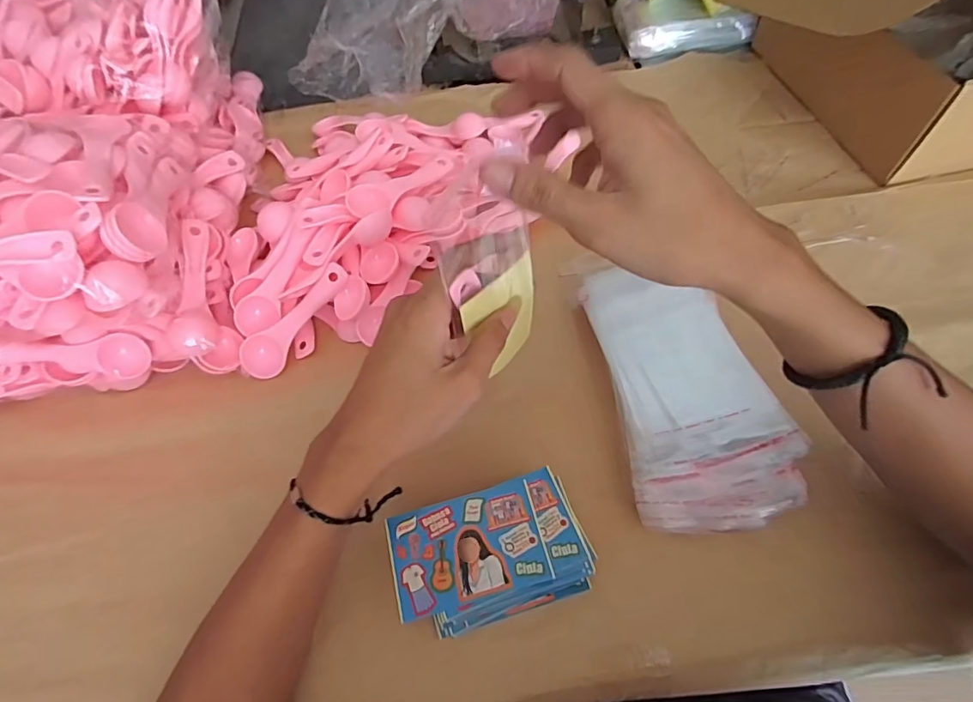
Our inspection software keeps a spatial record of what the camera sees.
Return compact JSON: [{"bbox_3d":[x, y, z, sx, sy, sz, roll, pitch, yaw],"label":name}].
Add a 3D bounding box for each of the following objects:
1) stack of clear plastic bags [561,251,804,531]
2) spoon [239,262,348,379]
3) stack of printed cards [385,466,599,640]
[{"bbox_3d":[0.140,0.013,0.374,0.109,0.032,0.225,-9,59,-1],"label":"stack of clear plastic bags"},{"bbox_3d":[-0.154,-0.025,0.409,0.110,0.018,0.030,-47,65,1],"label":"spoon"},{"bbox_3d":[0.004,0.127,0.319,0.118,0.033,0.072,-17,60,-6],"label":"stack of printed cards"}]

